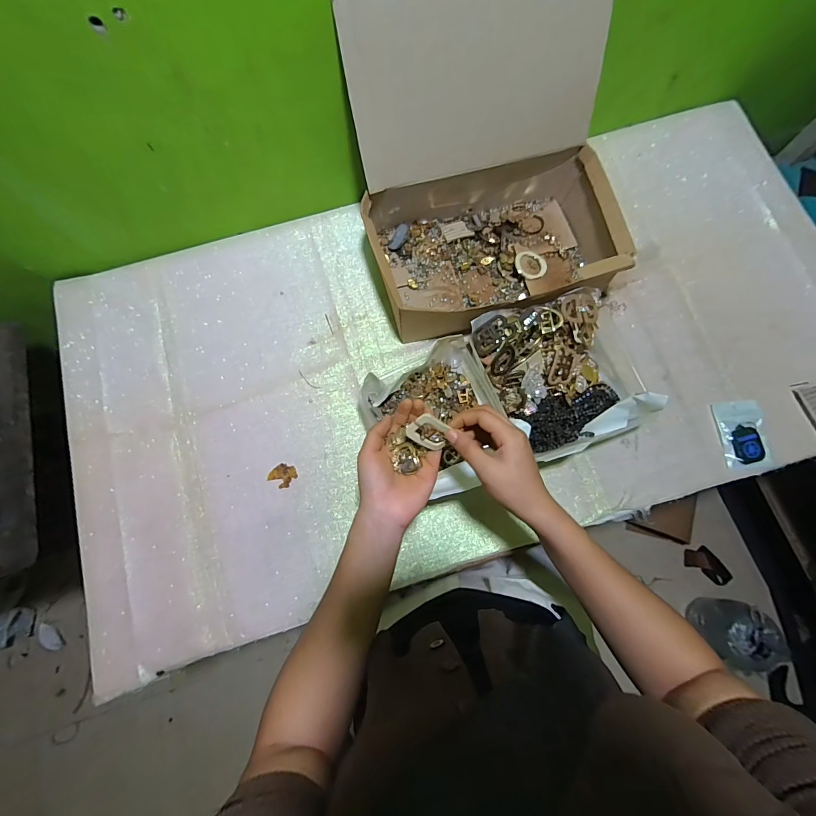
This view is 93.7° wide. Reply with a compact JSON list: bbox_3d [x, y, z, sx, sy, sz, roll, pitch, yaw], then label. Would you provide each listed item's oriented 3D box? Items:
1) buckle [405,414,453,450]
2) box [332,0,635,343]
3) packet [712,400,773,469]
[{"bbox_3d":[0.024,0.026,0.385,0.045,0.007,0.035,34,121,-22],"label":"buckle"},{"bbox_3d":[0.111,-0.292,0.493,0.324,0.282,0.301,-15,78,-2],"label":"box"},{"bbox_3d":[0.482,0.036,0.550,0.061,0.011,0.095,-5,78,0],"label":"packet"}]

